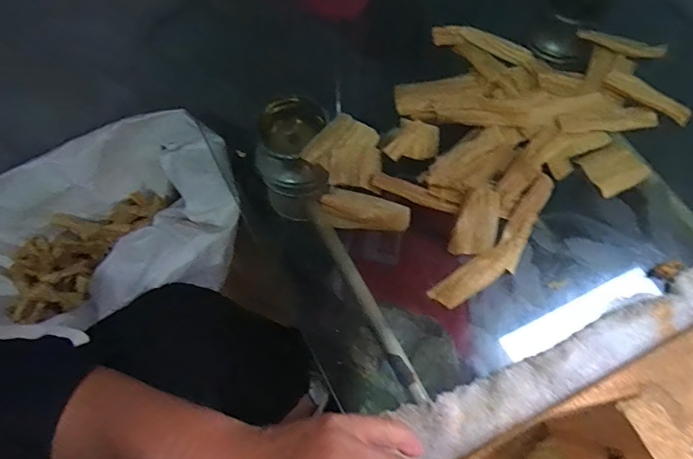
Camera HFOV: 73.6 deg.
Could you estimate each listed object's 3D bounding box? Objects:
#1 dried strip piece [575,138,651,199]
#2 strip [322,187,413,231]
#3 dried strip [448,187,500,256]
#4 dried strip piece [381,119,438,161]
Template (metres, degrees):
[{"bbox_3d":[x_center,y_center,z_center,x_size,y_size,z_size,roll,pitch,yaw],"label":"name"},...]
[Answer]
[{"bbox_3d":[0.228,-0.053,0.395,0.051,0.006,0.041,-29,71,-11],"label":"dried strip piece"},{"bbox_3d":[0.016,-0.015,0.385,0.072,0.010,0.032,13,69,6],"label":"strip"},{"bbox_3d":[0.107,-0.007,0.369,0.032,0.008,0.058,23,70,9],"label":"dried strip"},{"bbox_3d":[0.058,-0.079,0.407,0.048,0.013,0.036,2,68,1],"label":"dried strip piece"}]

